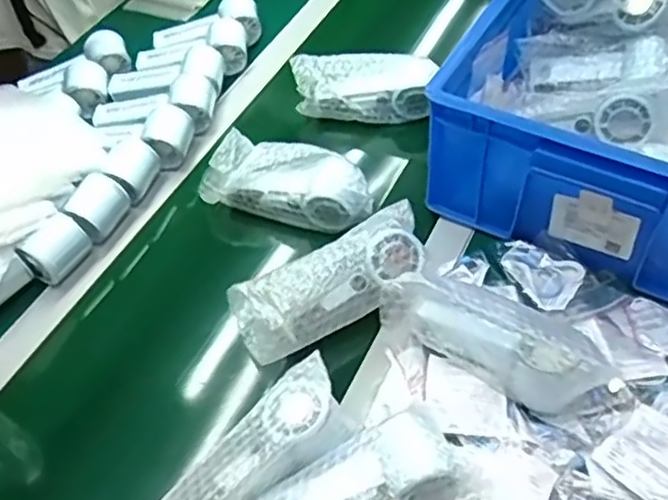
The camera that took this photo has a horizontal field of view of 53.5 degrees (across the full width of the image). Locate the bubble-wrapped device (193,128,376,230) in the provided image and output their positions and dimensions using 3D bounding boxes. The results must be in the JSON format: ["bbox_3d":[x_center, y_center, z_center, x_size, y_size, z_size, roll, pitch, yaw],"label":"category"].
[{"bbox_3d":[-0.049,-0.079,0.737,0.188,0.064,0.066,11,54,12],"label":"bubble-wrapped device"}]

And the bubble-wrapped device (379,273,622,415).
[{"bbox_3d":[0.137,0.075,0.582,0.200,0.067,0.059,24,57,21],"label":"bubble-wrapped device"}]

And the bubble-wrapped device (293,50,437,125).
[{"bbox_3d":[0.037,-0.204,0.839,0.170,0.066,0.057,1,52,5],"label":"bubble-wrapped device"}]

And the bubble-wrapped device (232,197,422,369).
[{"bbox_3d":[0.002,0.027,0.638,0.205,0.056,0.080,-28,56,-17],"label":"bubble-wrapped device"}]

